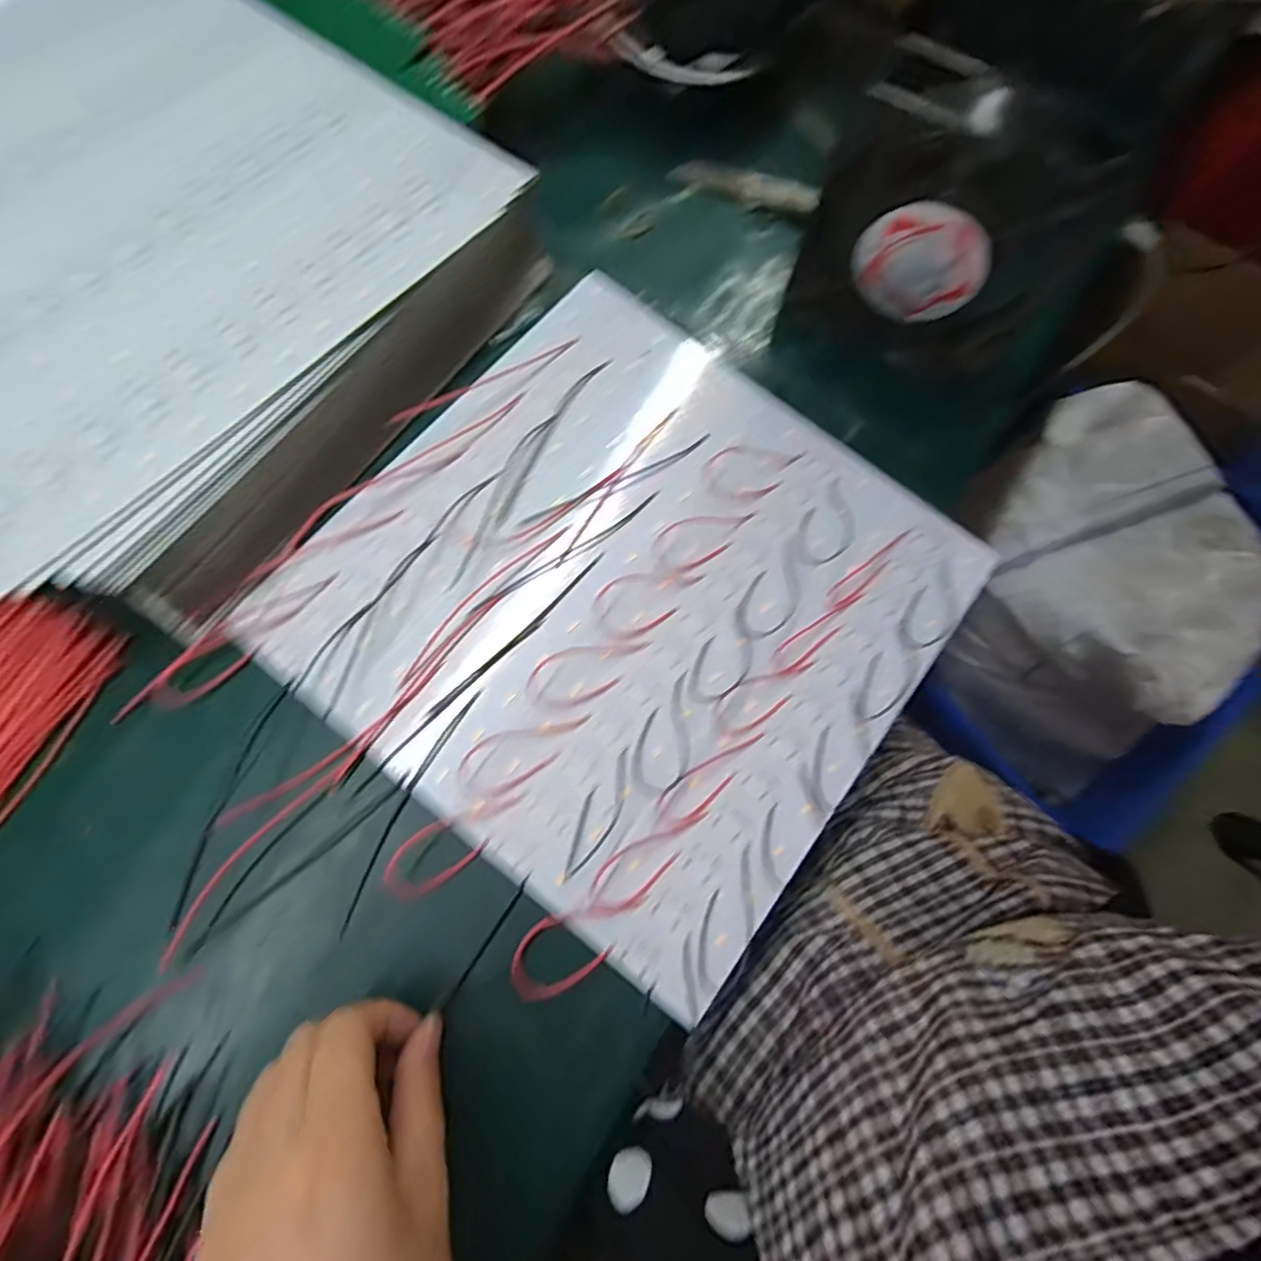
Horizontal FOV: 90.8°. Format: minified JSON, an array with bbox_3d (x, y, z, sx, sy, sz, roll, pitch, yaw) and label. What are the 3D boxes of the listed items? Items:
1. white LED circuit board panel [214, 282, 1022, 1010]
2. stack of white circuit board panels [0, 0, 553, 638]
[{"bbox_3d":[0.003,-0.023,0.306,0.271,0.011,0.272,38,73,7],"label":"white LED circuit board panel"},{"bbox_3d":[-0.240,-0.182,0.310,0.293,0.069,0.294,39,74,7],"label":"stack of white circuit board panels"}]

